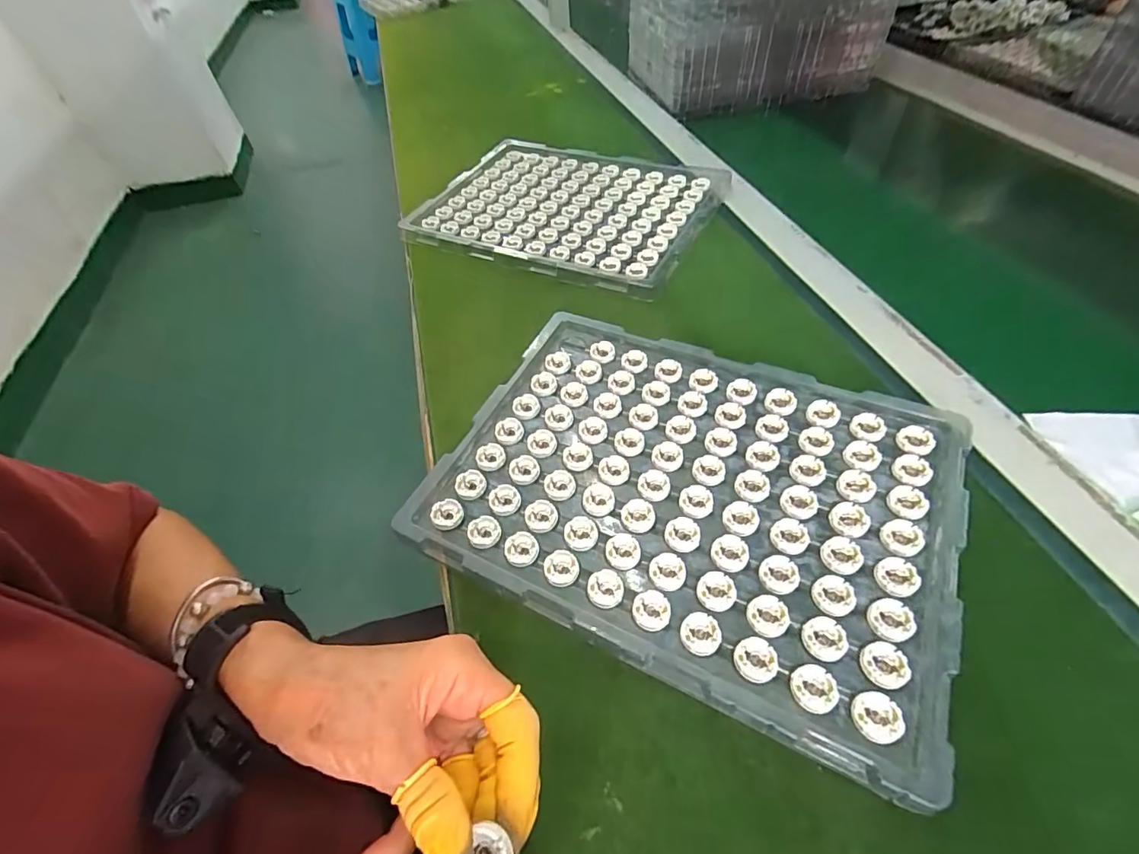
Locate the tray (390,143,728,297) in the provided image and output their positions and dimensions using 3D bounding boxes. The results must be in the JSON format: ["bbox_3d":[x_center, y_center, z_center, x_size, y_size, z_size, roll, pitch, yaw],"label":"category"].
[{"bbox_3d":[-0.011,-0.280,0.609,0.353,0.015,0.262,17,54,17],"label":"tray"}]

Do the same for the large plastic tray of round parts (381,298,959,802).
[{"bbox_3d":[0.081,0.038,0.354,0.338,0.022,0.254,20,56,19],"label":"large plastic tray of round parts"}]

